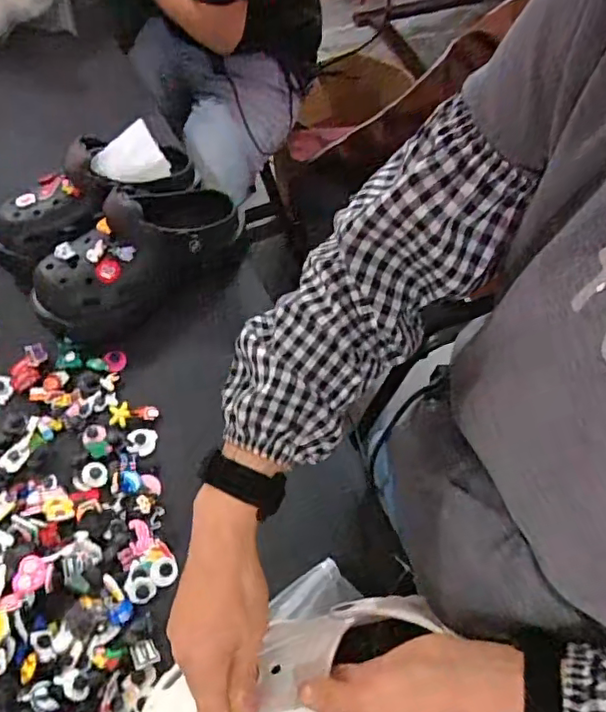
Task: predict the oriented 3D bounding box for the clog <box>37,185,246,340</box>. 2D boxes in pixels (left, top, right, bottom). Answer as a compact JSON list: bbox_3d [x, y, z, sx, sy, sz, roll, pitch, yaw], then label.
[{"bbox_3d":[-0.180,-0.108,0.648,0.240,0.107,0.100,-35,66,-20],"label":"clog"}]

